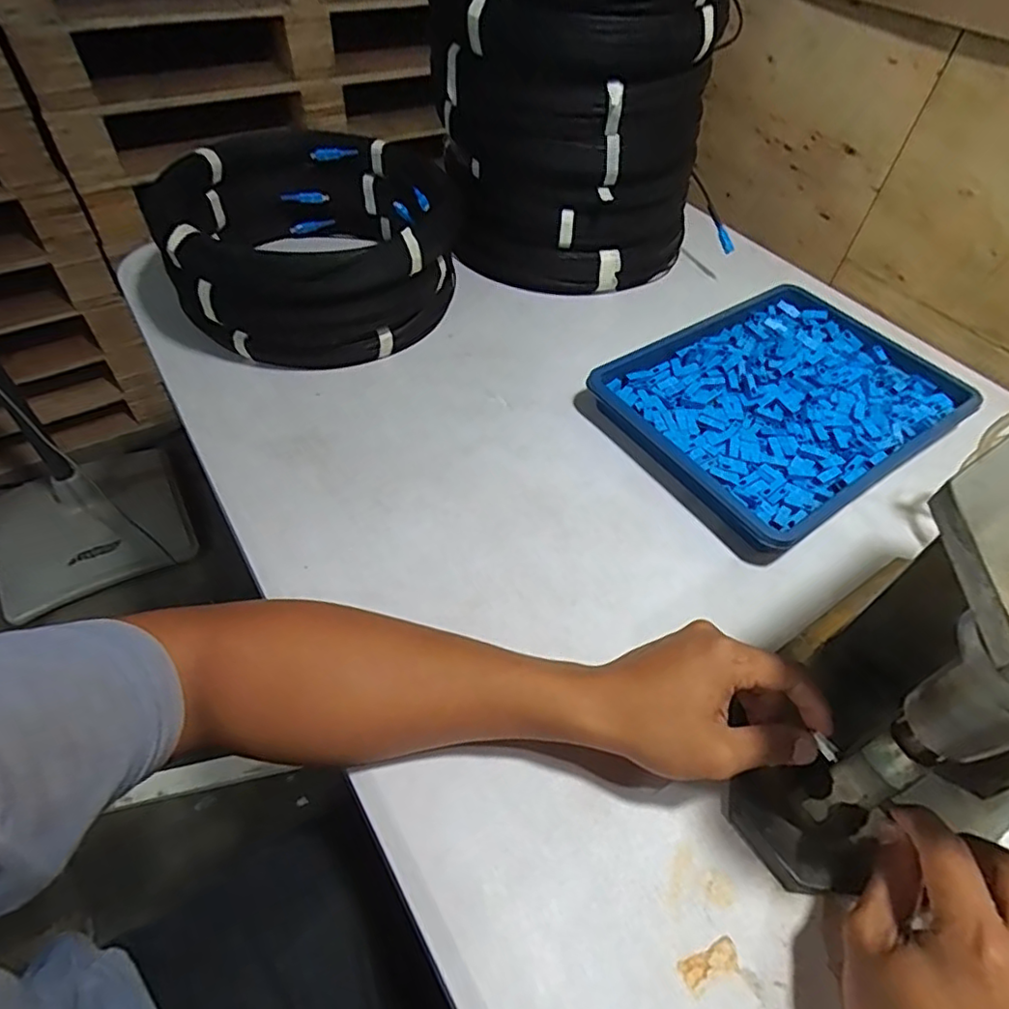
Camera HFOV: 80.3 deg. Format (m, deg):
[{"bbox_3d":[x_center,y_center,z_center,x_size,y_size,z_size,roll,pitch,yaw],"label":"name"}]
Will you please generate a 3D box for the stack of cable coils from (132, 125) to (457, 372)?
[{"bbox_3d":[-0.193,-0.266,0.622,0.276,0.128,0.274,0,51,-4],"label":"stack of cable coils"}]

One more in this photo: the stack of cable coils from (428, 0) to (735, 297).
[{"bbox_3d":[0.086,-0.465,0.660,0.273,0.347,0.302,12,51,5],"label":"stack of cable coils"}]

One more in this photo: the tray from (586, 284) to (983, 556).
[{"bbox_3d":[0.279,-0.105,0.590,0.319,0.044,0.233,-27,58,-24],"label":"tray"}]

